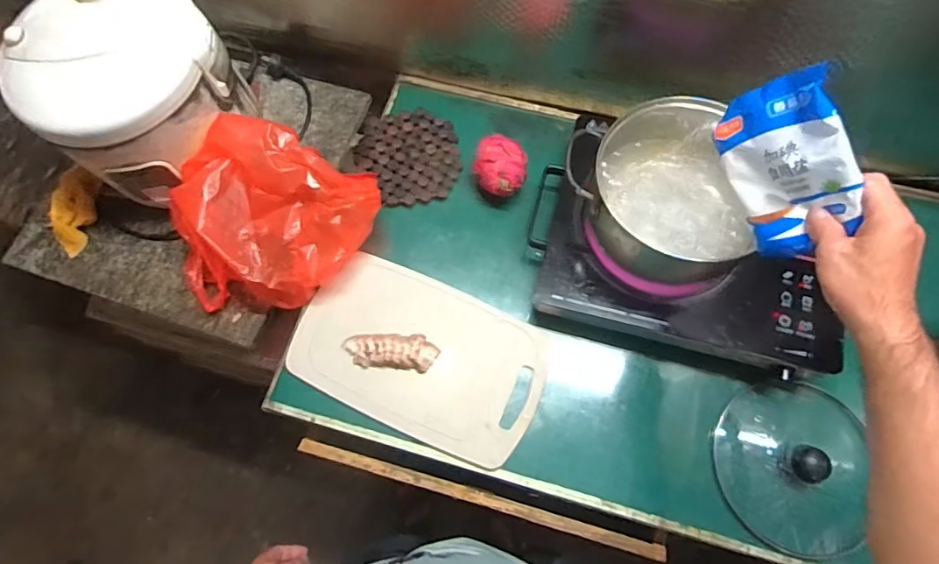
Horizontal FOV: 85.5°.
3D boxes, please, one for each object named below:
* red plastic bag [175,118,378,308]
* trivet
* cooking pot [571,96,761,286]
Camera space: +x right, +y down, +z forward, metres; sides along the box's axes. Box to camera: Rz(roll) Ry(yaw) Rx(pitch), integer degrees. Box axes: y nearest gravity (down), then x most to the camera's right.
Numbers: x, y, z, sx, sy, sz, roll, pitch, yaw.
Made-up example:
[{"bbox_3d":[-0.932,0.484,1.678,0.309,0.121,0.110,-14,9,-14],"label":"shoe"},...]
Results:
[{"bbox_3d":[-0.276,-0.084,0.707,0.288,0.166,0.207,2,71,1],"label":"red plastic bag"},{"bbox_3d":[-0.098,-0.203,0.809,0.160,0.010,0.168,0,71,0],"label":"trivet"},{"bbox_3d":[0.251,-0.116,0.657,0.208,0.139,0.219,0,71,0],"label":"cooking pot"}]

